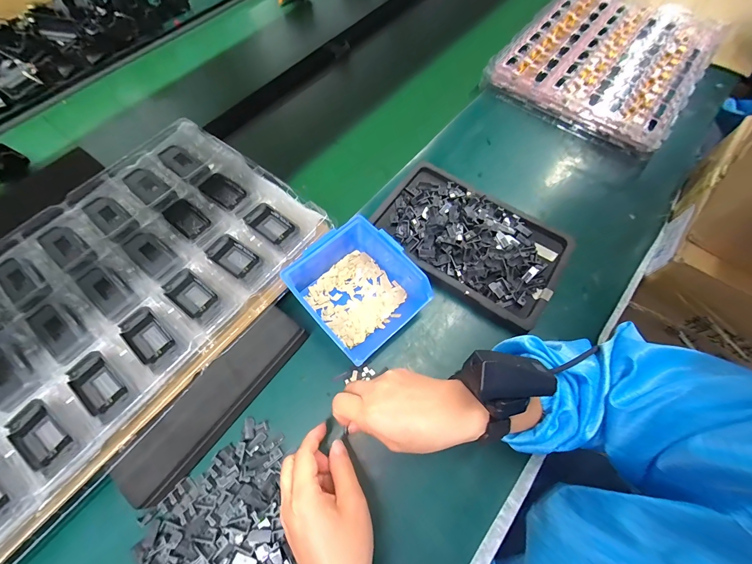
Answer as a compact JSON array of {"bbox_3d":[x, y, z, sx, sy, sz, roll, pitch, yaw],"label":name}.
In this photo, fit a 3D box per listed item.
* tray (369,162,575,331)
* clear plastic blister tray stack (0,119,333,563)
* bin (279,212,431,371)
[{"bbox_3d":[0.124,-0.062,0.425,0.243,0.025,0.157,34,70,17],"label":"tray"},{"bbox_3d":[-0.320,0.021,0.356,0.303,0.029,0.503,36,71,17],"label":"clear plastic blister tray stack"},{"bbox_3d":[-0.022,0.006,0.378,0.124,0.065,0.140,-39,69,-16],"label":"bin"}]

